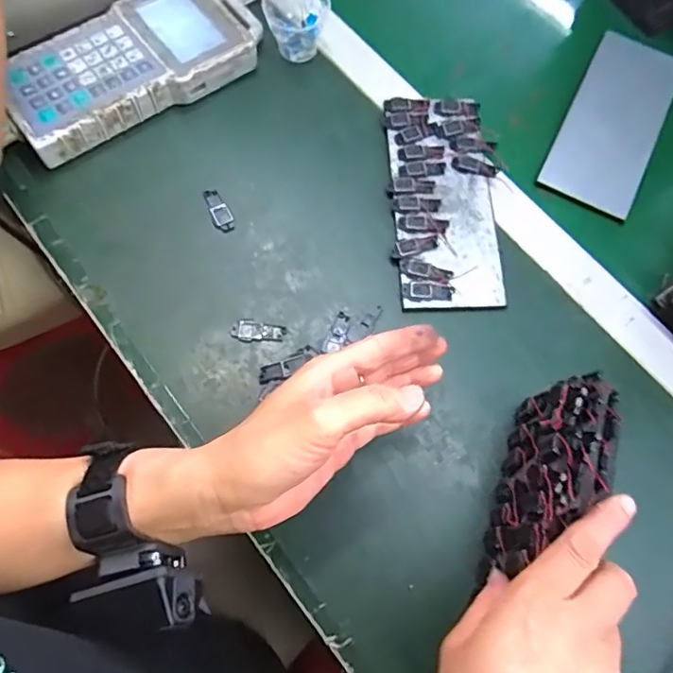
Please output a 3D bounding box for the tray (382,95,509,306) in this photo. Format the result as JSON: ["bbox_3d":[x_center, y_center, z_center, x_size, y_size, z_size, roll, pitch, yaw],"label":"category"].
[{"bbox_3d":[0.088,-0.114,0.440,0.085,0.010,0.194,0,71,-3],"label":"tray"}]

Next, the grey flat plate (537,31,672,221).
[{"bbox_3d":[0.251,-0.196,0.481,0.079,0.004,0.192,27,72,7],"label":"grey flat plate"}]

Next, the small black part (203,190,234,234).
[{"bbox_3d":[-0.095,-0.102,0.432,0.016,0.004,0.040,-22,73,-10],"label":"small black part"}]

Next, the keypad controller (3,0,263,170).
[{"bbox_3d":[-0.172,-0.239,0.459,0.219,0.030,0.104,-33,75,-13],"label":"keypad controller"}]

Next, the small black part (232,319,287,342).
[{"bbox_3d":[-0.059,-0.003,0.399,0.040,0.004,0.018,12,71,2],"label":"small black part"}]

